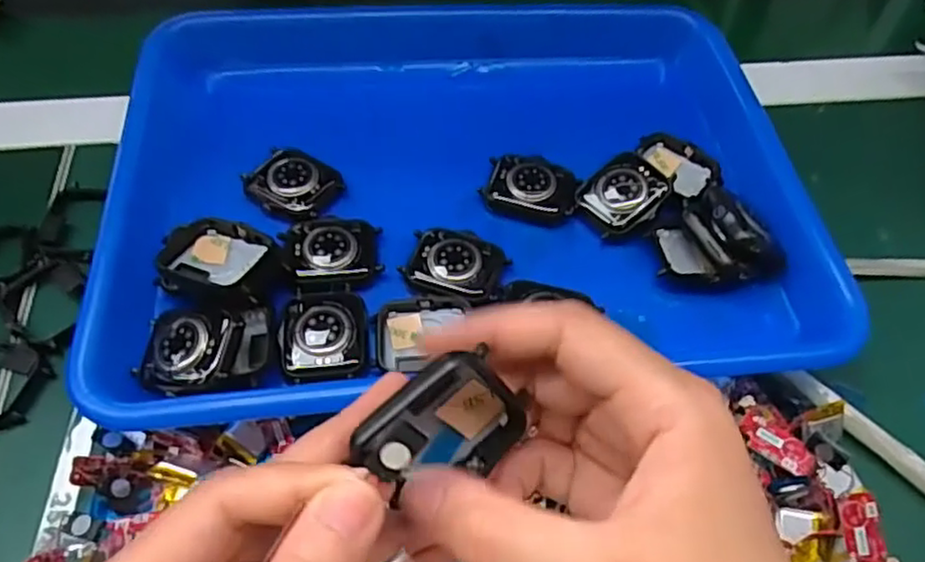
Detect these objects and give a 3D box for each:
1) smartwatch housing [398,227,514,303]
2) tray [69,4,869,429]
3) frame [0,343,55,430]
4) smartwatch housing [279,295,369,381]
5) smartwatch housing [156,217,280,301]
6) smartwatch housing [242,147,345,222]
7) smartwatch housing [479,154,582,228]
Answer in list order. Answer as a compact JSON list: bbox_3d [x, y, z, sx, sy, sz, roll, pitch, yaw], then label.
[{"bbox_3d":[-0.003,-0.007,0.310,0.044,0.009,0.036,10,55,5],"label":"smartwatch housing"},{"bbox_3d":[-0.003,-0.061,0.352,0.325,0.045,0.274,-5,56,-5],"label":"tray"},{"bbox_3d":[-0.205,0.044,0.292,0.045,0.009,0.039,13,56,7],"label":"frame"},{"bbox_3d":[-0.060,0.023,0.288,0.036,0.010,0.042,-4,55,-5],"label":"smartwatch housing"},{"bbox_3d":[-0.105,-0.009,0.291,0.048,0.018,0.037,20,57,12],"label":"smartwatch housing"},{"bbox_3d":[-0.084,-0.048,0.331,0.040,0.010,0.035,23,58,14],"label":"smartwatch housing"},{"bbox_3d":[0.035,-0.046,0.338,0.045,0.013,0.034,19,57,11],"label":"smartwatch housing"}]

